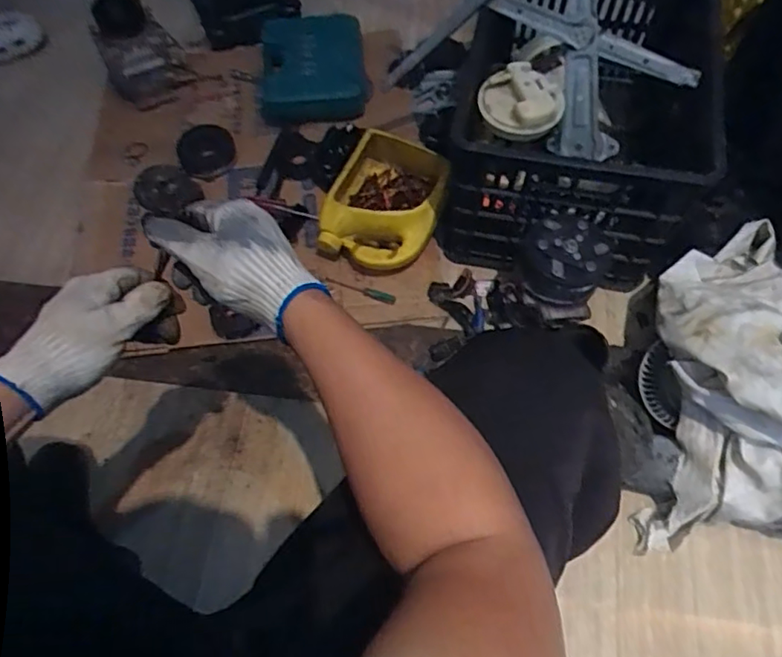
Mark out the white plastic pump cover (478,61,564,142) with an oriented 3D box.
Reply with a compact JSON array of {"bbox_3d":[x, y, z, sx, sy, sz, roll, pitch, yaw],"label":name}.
[{"bbox_3d":[0.180,-0.315,0.808,0.116,0.049,0.092,16,67,8],"label":"white plastic pump cover"}]

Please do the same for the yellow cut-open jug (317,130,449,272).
[{"bbox_3d":[-0.008,-0.201,0.935,0.171,0.100,0.214,15,67,8],"label":"yellow cut-open jug"}]

